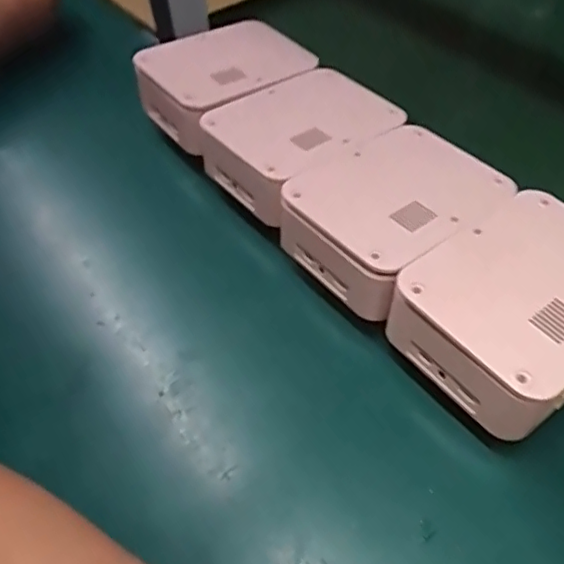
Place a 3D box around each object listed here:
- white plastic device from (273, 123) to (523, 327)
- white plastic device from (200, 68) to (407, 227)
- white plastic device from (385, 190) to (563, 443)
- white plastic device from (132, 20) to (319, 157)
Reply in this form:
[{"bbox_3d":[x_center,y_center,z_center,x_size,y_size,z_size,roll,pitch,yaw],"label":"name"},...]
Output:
[{"bbox_3d":[0.072,-0.048,0.382,0.126,0.044,0.097,-36,56,-22],"label":"white plastic device"},{"bbox_3d":[0.013,-0.108,0.437,0.131,0.038,0.100,-37,57,-22],"label":"white plastic device"},{"bbox_3d":[0.134,0.010,0.329,0.129,0.039,0.099,-34,56,-20],"label":"white plastic device"},{"bbox_3d":[-0.045,-0.168,0.489,0.128,0.040,0.102,-36,56,-21],"label":"white plastic device"}]

